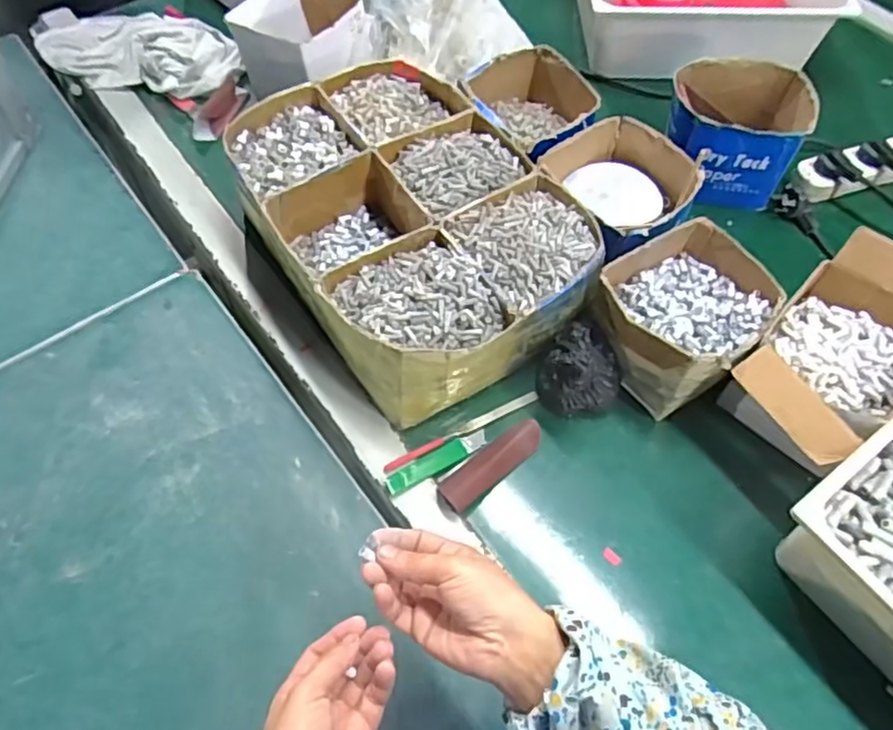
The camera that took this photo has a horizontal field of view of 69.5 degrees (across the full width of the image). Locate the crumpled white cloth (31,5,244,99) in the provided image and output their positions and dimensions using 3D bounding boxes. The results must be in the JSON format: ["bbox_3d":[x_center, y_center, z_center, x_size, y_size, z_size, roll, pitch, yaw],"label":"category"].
[{"bbox_3d":[-0.467,-0.465,0.936,0.351,0.051,0.141,17,62,8],"label":"crumpled white cloth"}]

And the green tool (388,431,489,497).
[{"bbox_3d":[-0.008,0.095,0.633,0.110,0.017,0.022,-30,65,-16],"label":"green tool"}]

